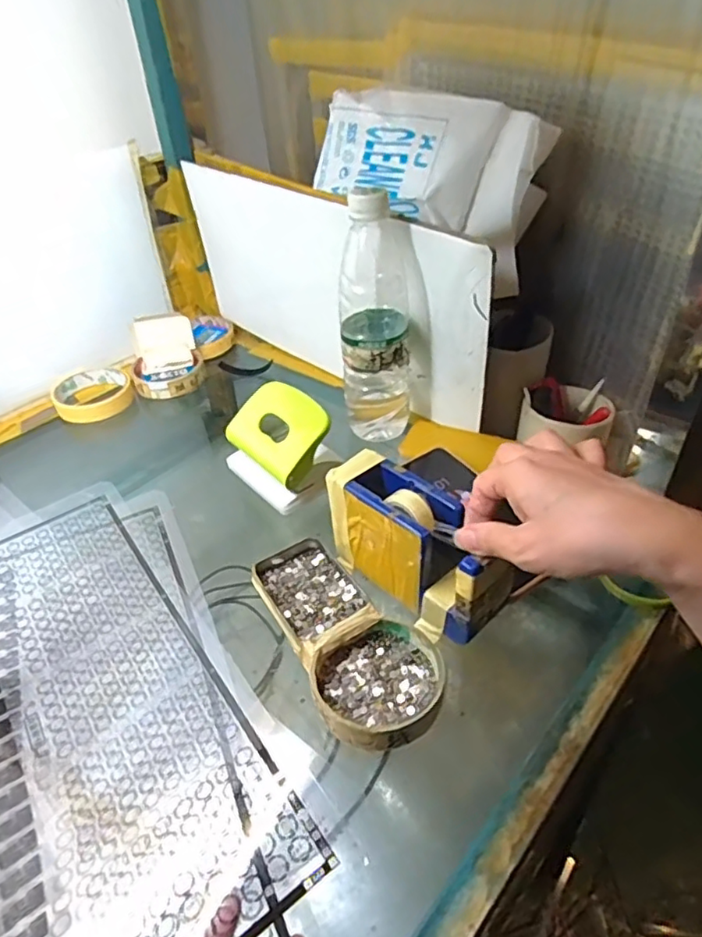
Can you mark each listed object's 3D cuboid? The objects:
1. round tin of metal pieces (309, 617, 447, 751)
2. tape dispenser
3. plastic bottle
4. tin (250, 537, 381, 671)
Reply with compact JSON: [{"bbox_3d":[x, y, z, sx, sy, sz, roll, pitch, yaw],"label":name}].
[{"bbox_3d":[0.019,0.134,0.375,0.081,0.019,0.075,-3,39,3],"label":"round tin of metal pieces"},{"bbox_3d":[0.046,0.056,0.425,0.051,0.080,0.138,-33,46,-27],"label":"tape dispenser"},{"bbox_3d":[0.028,-0.132,0.553,0.077,0.221,0.083,-3,40,6],"label":"plastic bottle"},{"bbox_3d":[-0.029,0.090,0.435,0.064,0.017,0.104,-24,43,-22],"label":"tin"}]

